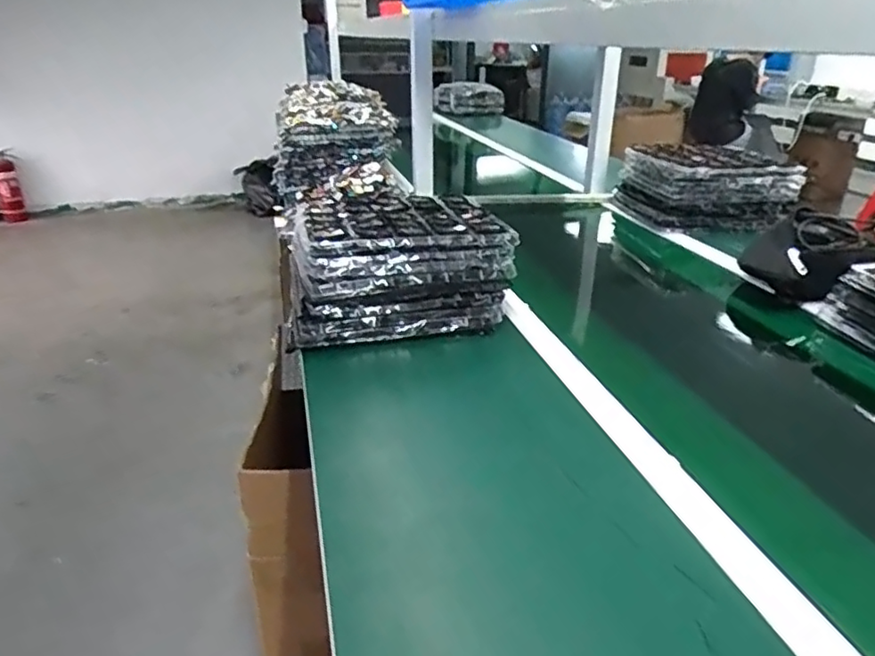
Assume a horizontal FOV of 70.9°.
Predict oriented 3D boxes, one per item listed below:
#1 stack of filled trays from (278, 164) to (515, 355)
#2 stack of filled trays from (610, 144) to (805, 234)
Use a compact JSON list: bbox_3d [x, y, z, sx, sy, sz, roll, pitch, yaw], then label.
[{"bbox_3d":[-0.058,-0.091,0.896,0.304,0.140,0.227,-5,26,-9],"label":"stack of filled trays"},{"bbox_3d":[0.580,-0.316,1.345,0.308,0.130,0.258,-6,27,-11],"label":"stack of filled trays"}]

